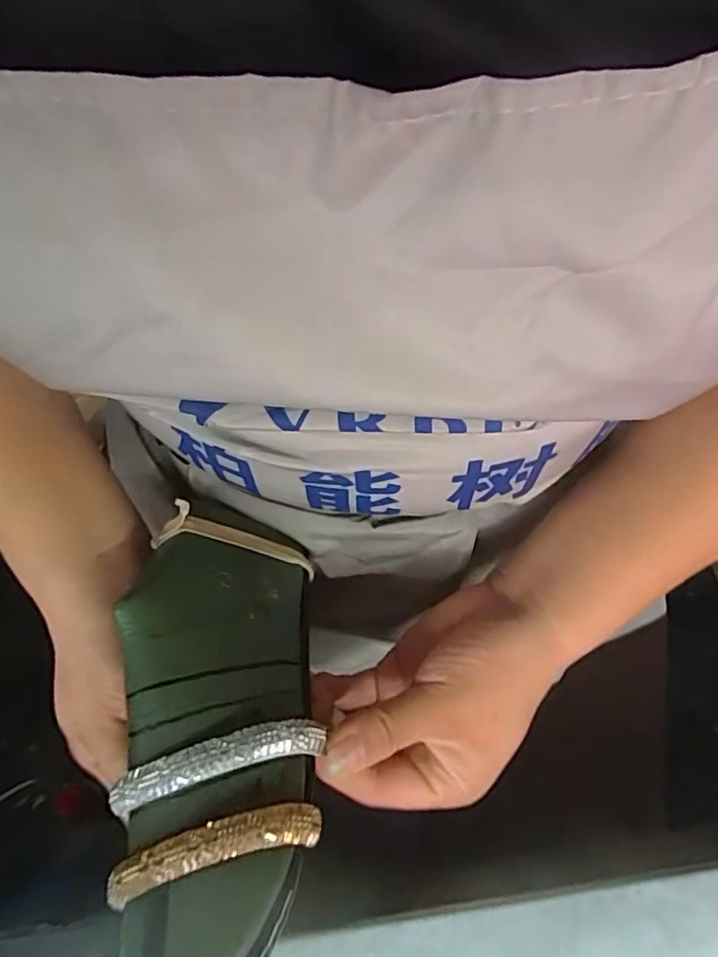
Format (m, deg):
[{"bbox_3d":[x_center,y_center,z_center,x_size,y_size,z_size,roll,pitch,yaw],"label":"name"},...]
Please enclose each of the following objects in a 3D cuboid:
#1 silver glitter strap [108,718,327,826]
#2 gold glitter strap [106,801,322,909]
[{"bbox_3d":[-0.058,0.114,0.239,0.084,0.014,0.018,-16,75,-7],"label":"silver glitter strap"},{"bbox_3d":[-0.057,0.140,0.224,0.083,0.017,0.018,-21,75,4],"label":"gold glitter strap"}]

